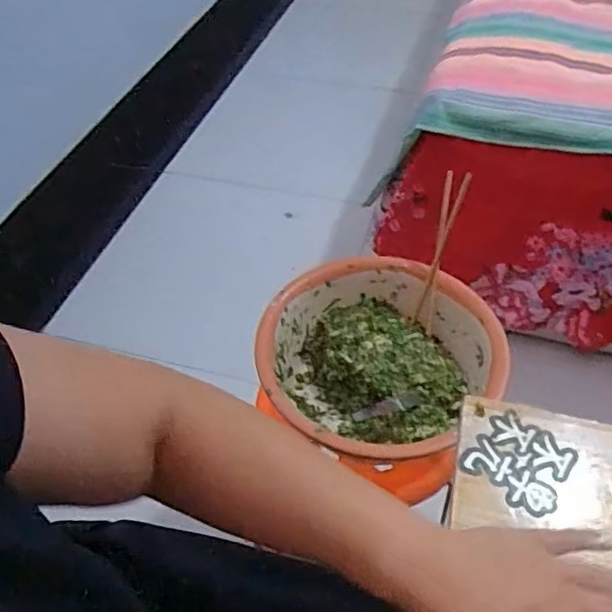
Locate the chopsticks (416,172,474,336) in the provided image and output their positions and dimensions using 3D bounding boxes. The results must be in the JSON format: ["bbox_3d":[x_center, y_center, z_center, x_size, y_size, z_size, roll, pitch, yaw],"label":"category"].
[{"bbox_3d":[0.173,-0.066,0.776,0.029,0.210,0.023,18,23,20],"label":"chopsticks"}]

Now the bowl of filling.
[{"bbox_3d":[0.097,0.066,0.763,0.258,0.112,0.248,-1,48,1],"label":"bowl of filling"}]

